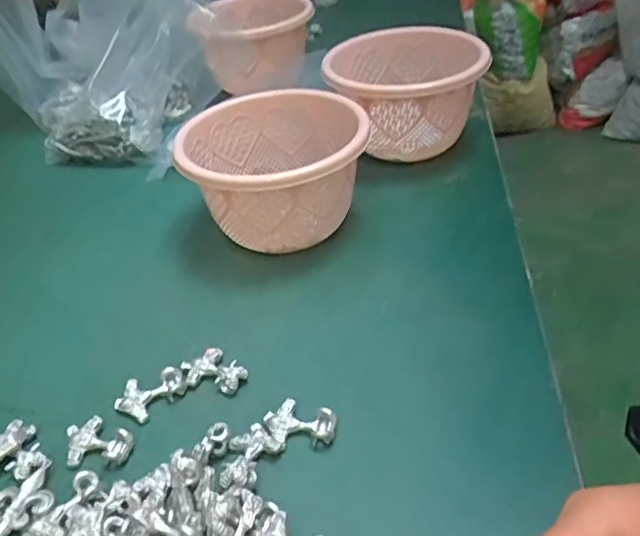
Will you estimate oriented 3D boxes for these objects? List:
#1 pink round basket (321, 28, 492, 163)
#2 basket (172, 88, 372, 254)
[{"bbox_3d":[0.085,-0.163,0.605,0.145,0.105,0.147,2,40,9],"label":"pink round basket"},{"bbox_3d":[-0.034,-0.071,0.490,0.136,0.095,0.139,-3,40,3],"label":"basket"}]

